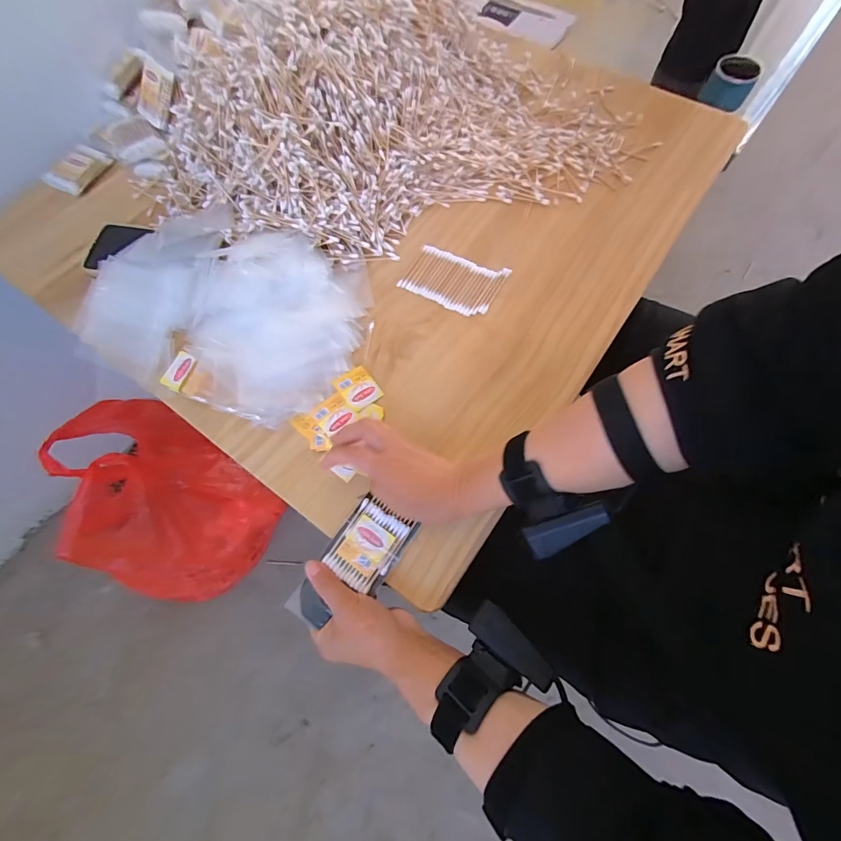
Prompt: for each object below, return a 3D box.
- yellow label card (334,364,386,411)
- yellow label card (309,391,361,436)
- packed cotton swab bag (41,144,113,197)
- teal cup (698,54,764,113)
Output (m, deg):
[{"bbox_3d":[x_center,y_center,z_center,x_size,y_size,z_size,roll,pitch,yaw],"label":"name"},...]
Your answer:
[{"bbox_3d":[-0.068,-0.035,0.431,0.039,0.004,0.046,-36,77,-22],"label":"yellow label card"},{"bbox_3d":[-0.092,-0.006,0.419,0.038,0.005,0.040,-43,74,-13],"label":"yellow label card"},{"bbox_3d":[-0.487,-0.357,0.558,0.062,0.014,0.077,29,74,11],"label":"packed cotton swab bag"},{"bbox_3d":[0.488,-0.532,0.620,0.066,0.050,0.074,33,75,12],"label":"teal cup"}]

